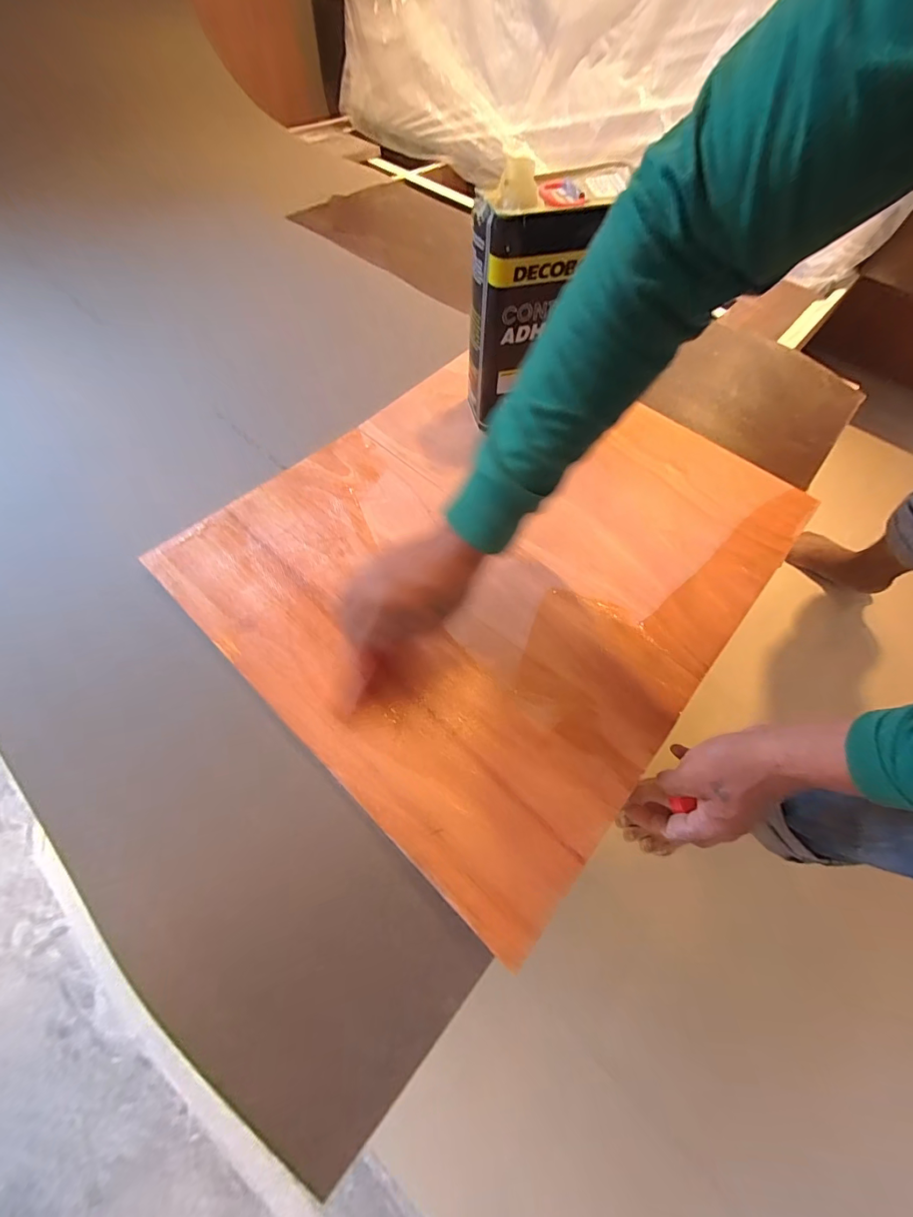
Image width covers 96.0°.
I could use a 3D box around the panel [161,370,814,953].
[{"bbox_3d":[0.058,-0.091,0.512,0.545,0.024,0.633,39,68,17],"label":"panel"}]

